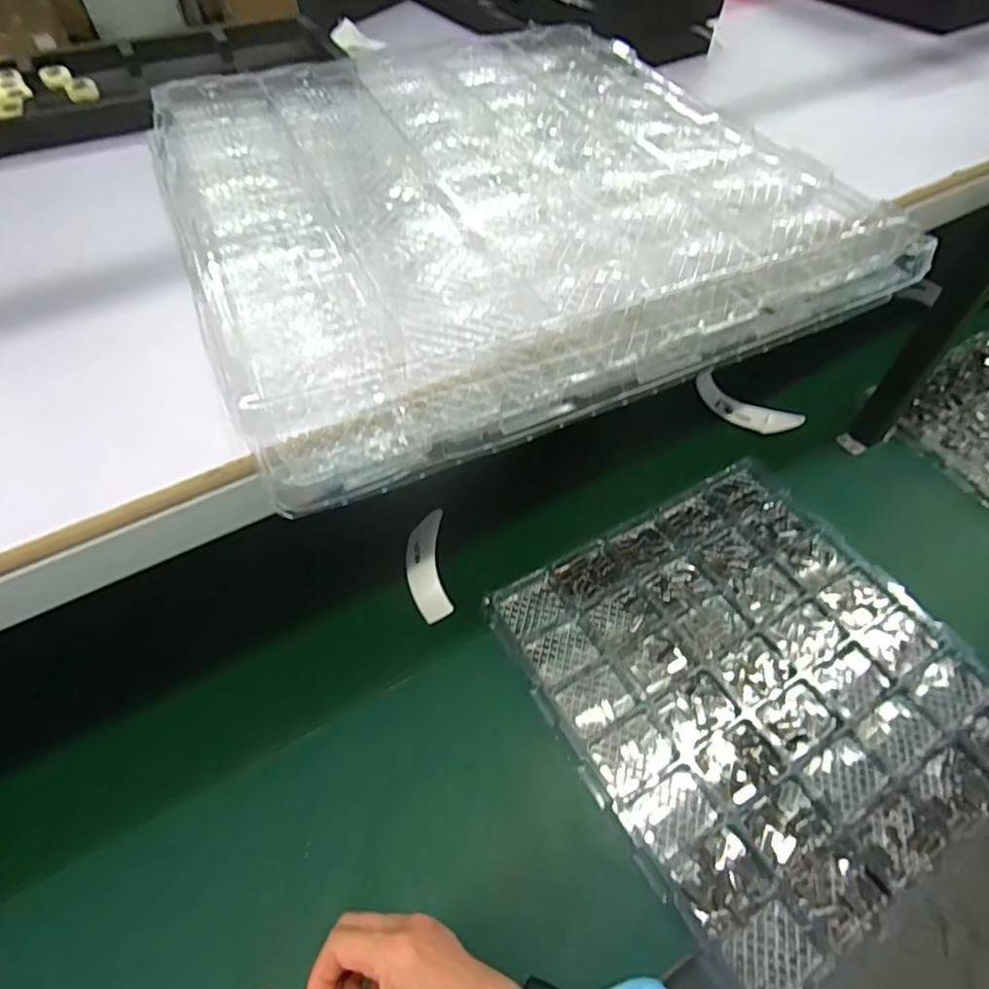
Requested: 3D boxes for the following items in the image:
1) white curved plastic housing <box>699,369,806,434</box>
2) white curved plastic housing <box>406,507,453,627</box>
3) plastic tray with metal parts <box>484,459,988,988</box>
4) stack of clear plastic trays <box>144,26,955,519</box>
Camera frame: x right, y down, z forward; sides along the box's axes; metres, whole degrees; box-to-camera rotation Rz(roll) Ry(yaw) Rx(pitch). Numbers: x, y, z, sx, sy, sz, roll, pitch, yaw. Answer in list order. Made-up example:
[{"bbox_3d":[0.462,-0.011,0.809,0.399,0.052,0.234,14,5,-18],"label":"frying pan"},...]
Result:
[{"bbox_3d":[0.428,-0.151,1.018,0.181,0.030,0.068,27,57,19],"label":"white curved plastic housing"},{"bbox_3d":[-0.093,0.099,0.832,0.054,0.038,0.158,-7,53,-5],"label":"white curved plastic housing"},{"bbox_3d":[0.322,0.223,0.739,0.495,0.027,0.508,-25,56,-18],"label":"plastic tray with metal parts"},{"bbox_3d":[-0.011,-0.287,0.536,0.525,0.060,0.560,-22,54,-15],"label":"stack of clear plastic trays"}]

